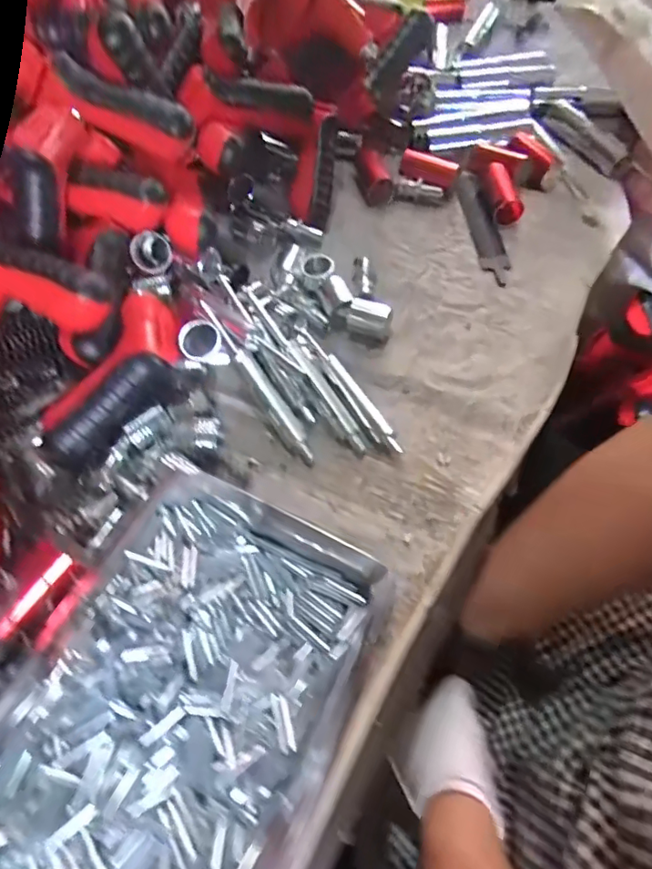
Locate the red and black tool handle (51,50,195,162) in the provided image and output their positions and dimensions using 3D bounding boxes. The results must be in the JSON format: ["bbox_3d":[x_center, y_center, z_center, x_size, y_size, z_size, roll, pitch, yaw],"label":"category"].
[{"bbox_3d":[-0.157,-0.253,0.401,0.104,0.035,0.027,20,56,-16],"label":"red and black tool handle"}]

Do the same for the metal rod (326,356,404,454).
[{"bbox_3d":[0.030,-0.026,0.398,0.008,0.012,0.102,-25,61,-14],"label":"metal rod"}]

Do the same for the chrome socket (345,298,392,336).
[{"bbox_3d":[0.036,-0.099,0.438,0.036,0.022,0.022,16,60,11],"label":"chrome socket"}]

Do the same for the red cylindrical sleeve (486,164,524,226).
[{"bbox_3d":[0.181,-0.247,0.526,0.022,0.029,0.074,-1,58,0],"label":"red cylindrical sleeve"}]

